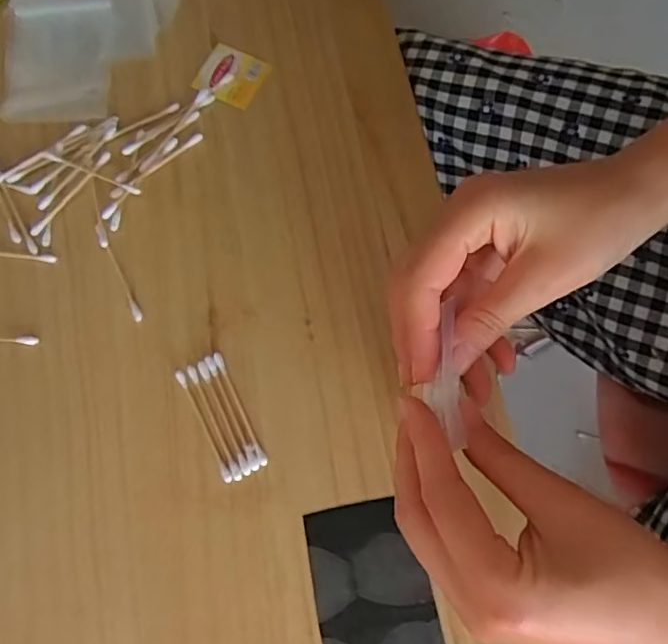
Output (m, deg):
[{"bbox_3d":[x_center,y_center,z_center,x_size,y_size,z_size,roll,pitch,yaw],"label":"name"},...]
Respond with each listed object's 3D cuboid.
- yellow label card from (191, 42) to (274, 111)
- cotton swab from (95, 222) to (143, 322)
[{"bbox_3d":[-0.070,-0.169,0.399,0.043,0.004,0.039,23,76,8],"label":"yellow label card"},{"bbox_3d":[-0.135,-0.032,0.364,0.006,0.004,0.071,-26,75,-6],"label":"cotton swab"}]

